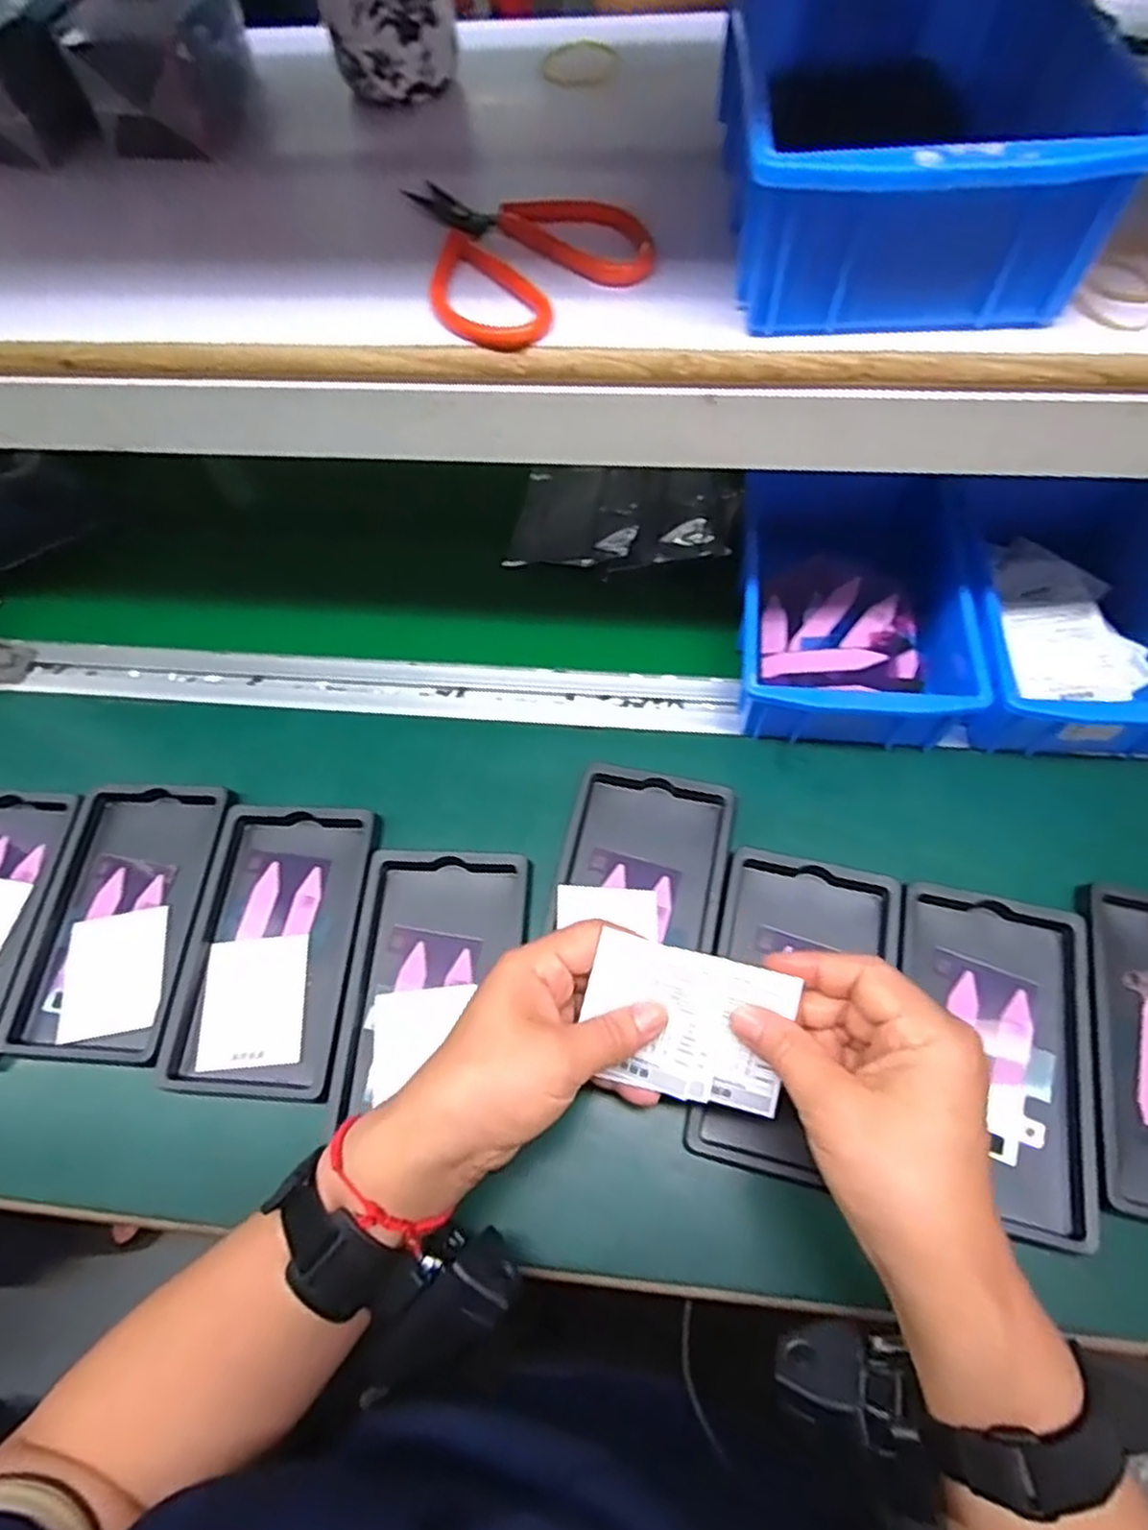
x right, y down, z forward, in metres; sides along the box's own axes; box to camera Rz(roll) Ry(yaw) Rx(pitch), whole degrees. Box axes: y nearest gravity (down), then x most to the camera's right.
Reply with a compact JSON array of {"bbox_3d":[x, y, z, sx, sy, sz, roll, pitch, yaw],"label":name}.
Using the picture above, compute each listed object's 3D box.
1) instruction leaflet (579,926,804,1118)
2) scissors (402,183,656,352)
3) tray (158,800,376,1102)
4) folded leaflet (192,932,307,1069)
[{"bbox_3d":[0.050,0.116,0.331,0.087,0.006,0.067,12,99,11],"label":"instruction leaflet"},{"bbox_3d":[-0.018,-0.226,0.322,0.093,0.013,0.114,-15,62,-5],"label":"scissors"},{"bbox_3d":[-0.167,0.100,0.420,0.094,0.013,0.158,2,62,4],"label":"tray"},{"bbox_3d":[-0.176,0.130,0.411,0.055,0.005,0.067,-5,62,1],"label":"folded leaflet"}]

